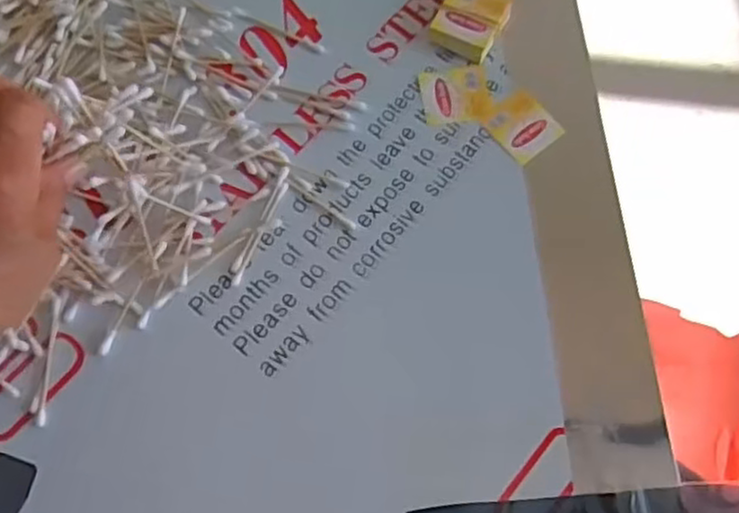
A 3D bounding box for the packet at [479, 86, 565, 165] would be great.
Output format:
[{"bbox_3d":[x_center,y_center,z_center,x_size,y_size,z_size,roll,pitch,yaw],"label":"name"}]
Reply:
[{"bbox_3d":[0.100,-0.084,0.455,0.038,0.004,0.041,-36,74,-12],"label":"packet"}]

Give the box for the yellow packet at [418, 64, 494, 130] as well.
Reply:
[{"bbox_3d":[0.056,-0.107,0.465,0.042,0.004,0.041,-7,70,-3],"label":"yellow packet"}]

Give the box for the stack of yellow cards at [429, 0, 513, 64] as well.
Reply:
[{"bbox_3d":[0.068,-0.158,0.474,0.043,0.017,0.049,25,72,8],"label":"stack of yellow cards"}]

